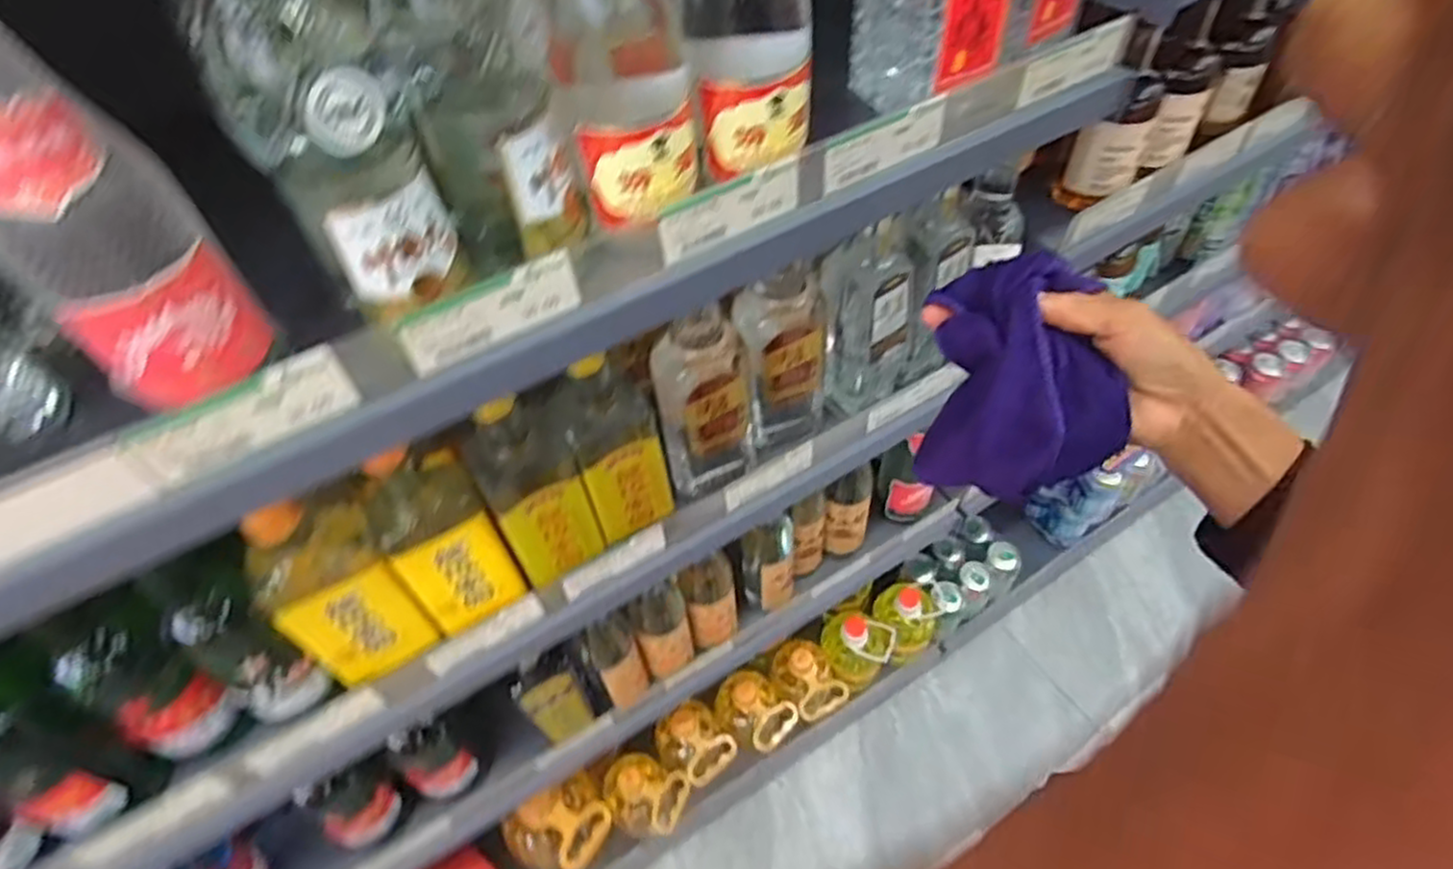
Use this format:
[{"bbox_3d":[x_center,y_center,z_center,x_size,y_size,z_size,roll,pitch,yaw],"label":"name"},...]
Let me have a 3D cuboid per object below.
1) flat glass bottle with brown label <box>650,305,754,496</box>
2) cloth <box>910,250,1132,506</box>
[{"bbox_3d":[-0.018,-0.024,0.645,0.077,0.192,0.055,-13,53,-6],"label":"flat glass bottle with brown label"},{"bbox_3d":[0.167,-0.031,0.425,0.097,0.076,0.120,6,54,8],"label":"cloth"}]

